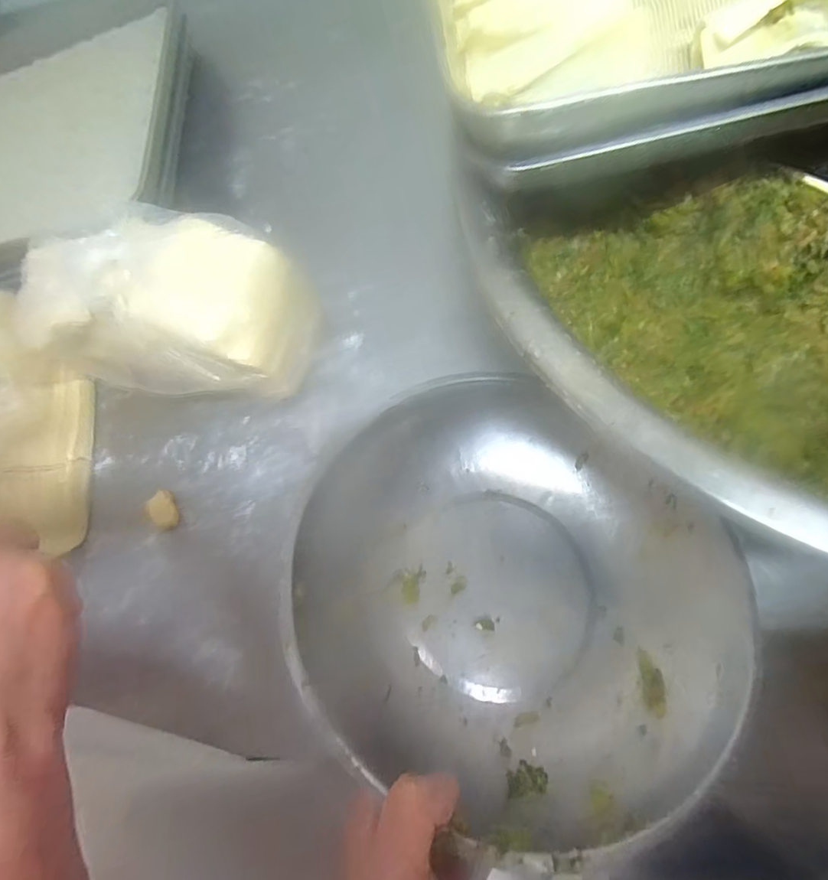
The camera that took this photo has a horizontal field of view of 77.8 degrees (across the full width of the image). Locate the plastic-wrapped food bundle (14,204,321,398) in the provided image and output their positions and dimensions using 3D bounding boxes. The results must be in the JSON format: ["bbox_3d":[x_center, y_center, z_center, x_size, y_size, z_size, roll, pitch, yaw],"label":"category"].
[{"bbox_3d":[-0.225,-0.121,0.467,0.276,0.126,0.139,15,70,7],"label":"plastic-wrapped food bundle"}]

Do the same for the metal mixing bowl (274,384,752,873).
[{"bbox_3d":[0.059,0.077,0.298,0.244,0.074,0.241,0,69,1],"label":"metal mixing bowl"}]

